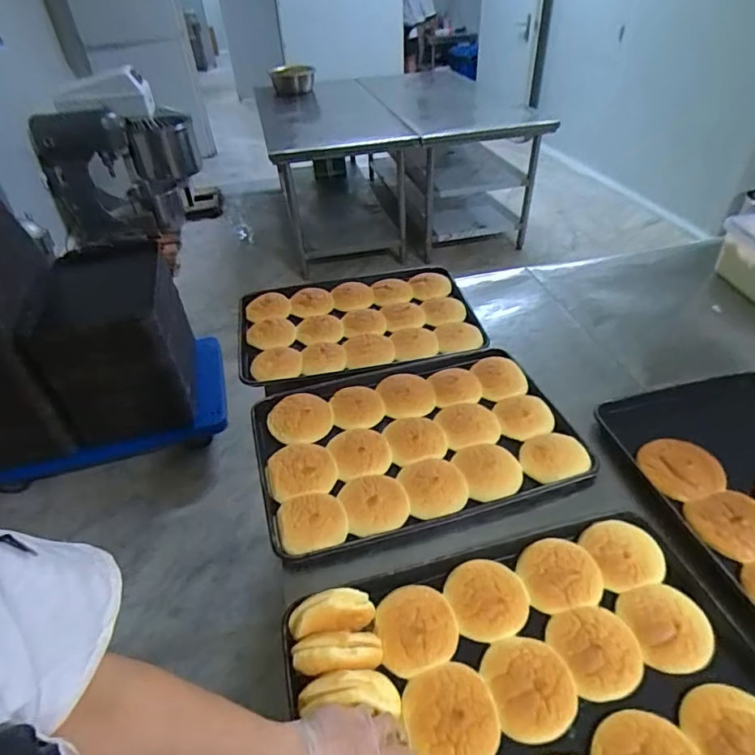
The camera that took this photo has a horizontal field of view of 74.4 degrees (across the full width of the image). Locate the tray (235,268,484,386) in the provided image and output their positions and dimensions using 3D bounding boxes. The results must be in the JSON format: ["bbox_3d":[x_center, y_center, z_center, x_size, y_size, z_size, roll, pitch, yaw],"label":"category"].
[{"bbox_3d":[-0.052,-0.148,1.227,0.564,0.037,0.369,-8,41,-8],"label":"tray"}]

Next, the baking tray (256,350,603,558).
[{"bbox_3d":[0.062,0.112,0.954,0.561,0.037,0.380,-12,41,-12],"label":"baking tray"}]

